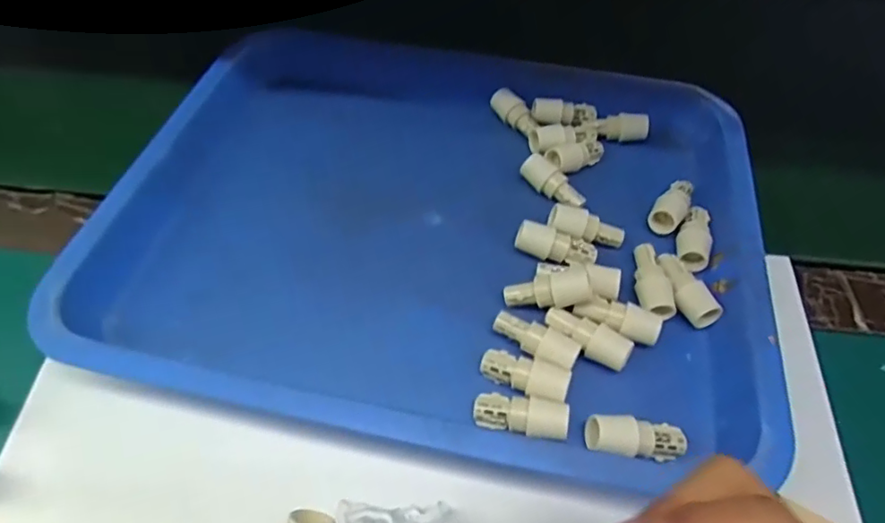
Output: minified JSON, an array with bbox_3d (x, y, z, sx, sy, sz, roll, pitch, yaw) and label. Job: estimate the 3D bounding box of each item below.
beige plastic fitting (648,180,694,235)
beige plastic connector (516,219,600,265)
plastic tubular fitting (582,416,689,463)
[{"bbox_3d":[0.172,-0.043,0.414,0.022,0.016,0.050,28,60,16],"label":"beige plastic fitting"},{"bbox_3d":[0.079,-0.011,0.383,0.055,0.019,0.018,15,57,8],"label":"beige plastic connector"},{"bbox_3d":[0.109,0.101,0.314,0.055,0.024,0.021,5,56,1],"label":"plastic tubular fitting"}]

